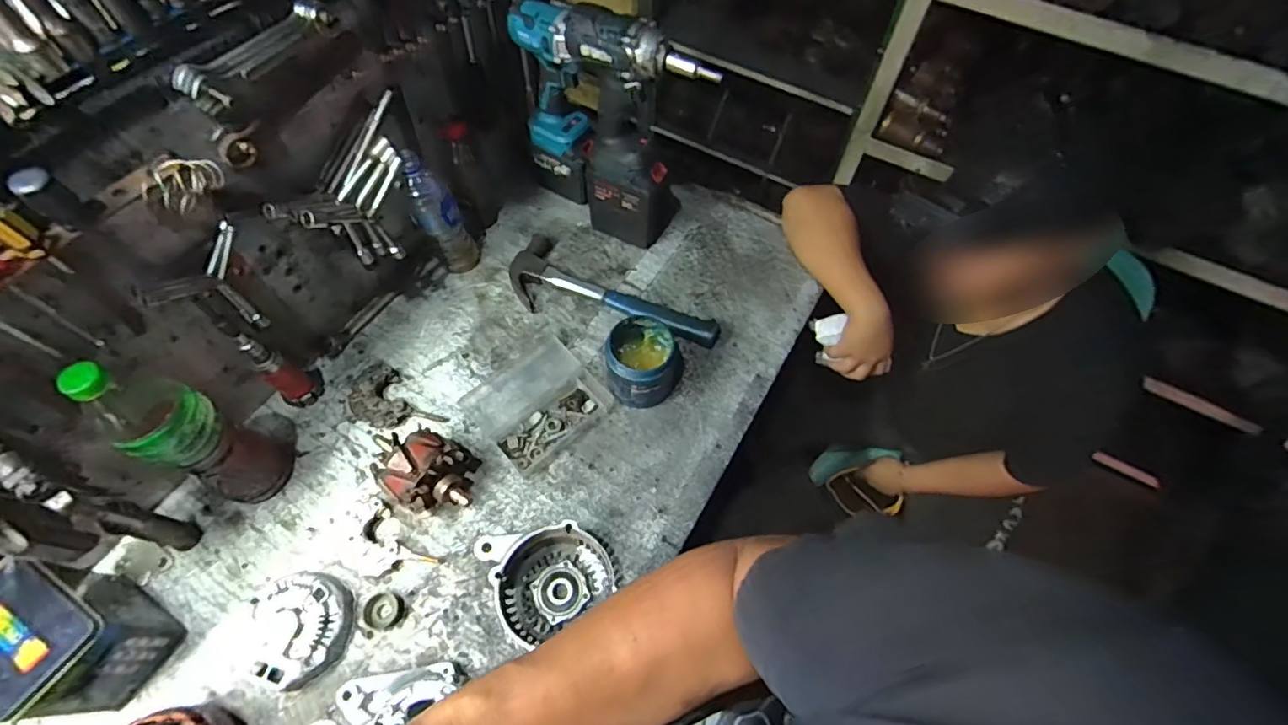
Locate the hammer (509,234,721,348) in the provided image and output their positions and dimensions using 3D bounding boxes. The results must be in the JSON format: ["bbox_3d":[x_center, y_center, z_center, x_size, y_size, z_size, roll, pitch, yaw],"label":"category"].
[{"bbox_3d":[-0.042,-0.108,0.833,0.333,0.033,0.128,17,61,7],"label":"hammer"}]

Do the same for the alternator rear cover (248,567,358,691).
[{"bbox_3d":[-0.381,0.293,0.601,0.107,0.038,0.116,-14,62,-10],"label":"alternator rear cover"}]

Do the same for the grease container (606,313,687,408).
[{"bbox_3d":[0.001,0.002,0.733,0.097,0.101,0.092,1,60,-2],"label":"grease container"}]

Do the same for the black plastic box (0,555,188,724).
[{"bbox_3d":[-0.582,0.278,0.548,0.136,0.127,0.100,26,63,12],"label":"black plastic box"}]

